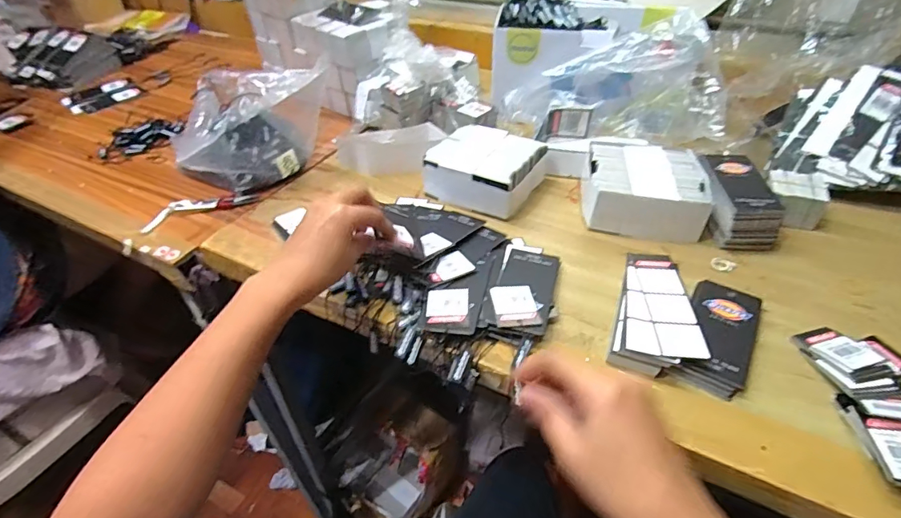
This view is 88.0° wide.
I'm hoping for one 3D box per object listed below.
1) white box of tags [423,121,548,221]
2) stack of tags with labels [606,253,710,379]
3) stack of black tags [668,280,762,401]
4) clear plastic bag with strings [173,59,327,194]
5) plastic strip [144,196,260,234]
[{"bbox_3d":[0.042,-0.109,0.554,0.115,0.045,0.119,22,47,25],"label":"white box of tags"},{"bbox_3d":[0.178,0.045,0.399,0.065,0.023,0.124,13,44,18],"label":"stack of tags with labels"},{"bbox_3d":[0.223,0.059,0.384,0.052,0.024,0.120,21,47,25],"label":"stack of black tags"},{"bbox_3d":[-0.241,-0.147,0.549,0.166,0.126,0.115,-33,50,-29],"label":"clear plastic bag with strings"},{"bbox_3d":[-0.302,-0.064,0.564,0.128,0.009,0.036,-19,44,-16],"label":"plastic strip"}]

